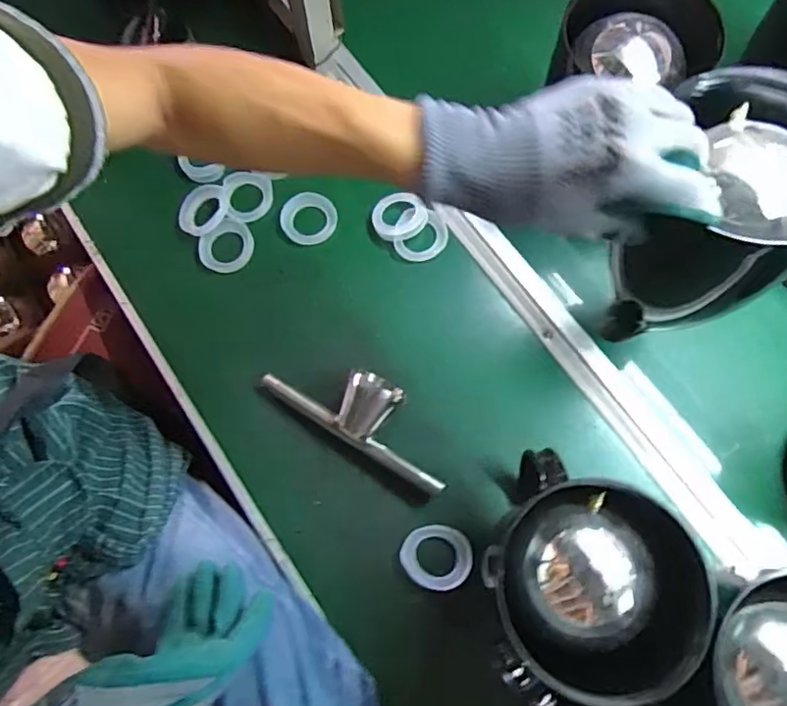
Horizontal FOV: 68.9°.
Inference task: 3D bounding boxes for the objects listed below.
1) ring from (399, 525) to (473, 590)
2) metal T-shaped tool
[{"bbox_3d":[0.039,0.185,0.521,0.064,0.007,0.054,0,75,0],"label":"ring"},{"bbox_3d":[-0.029,0.054,0.542,0.195,0.051,0.063,31,77,8],"label":"metal T-shaped tool"}]

